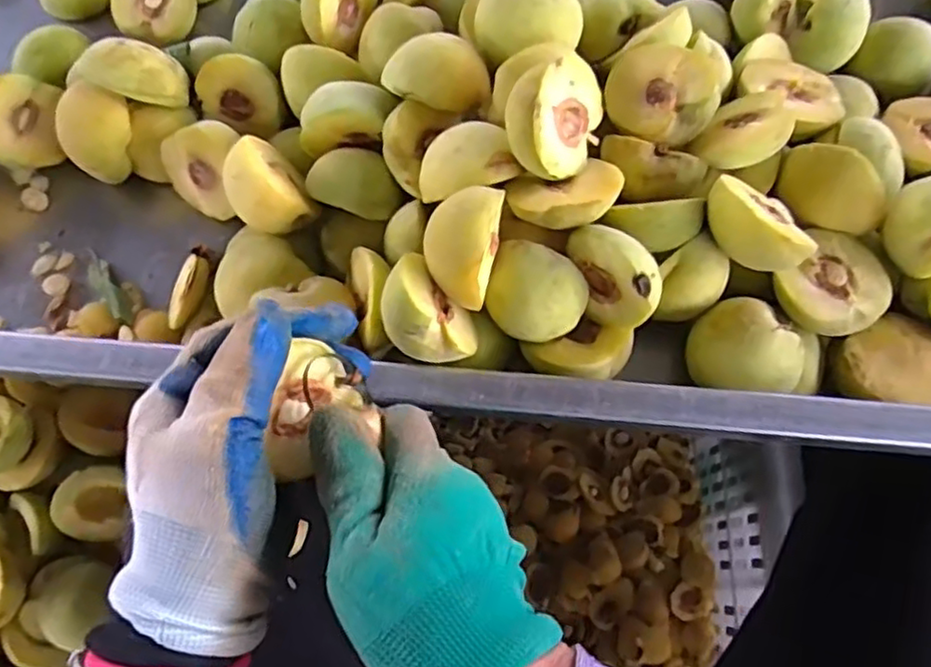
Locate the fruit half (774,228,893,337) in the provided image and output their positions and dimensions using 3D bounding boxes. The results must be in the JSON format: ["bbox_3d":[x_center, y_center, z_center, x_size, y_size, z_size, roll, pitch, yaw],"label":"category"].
[{"bbox_3d":[0.201,-0.026,0.367,0.053,0.024,0.065,38,75,13],"label":"fruit half"}]

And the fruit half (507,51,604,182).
[{"bbox_3d":[0.046,-0.107,0.332,0.018,0.055,0.055,17,25,42],"label":"fruit half"}]

